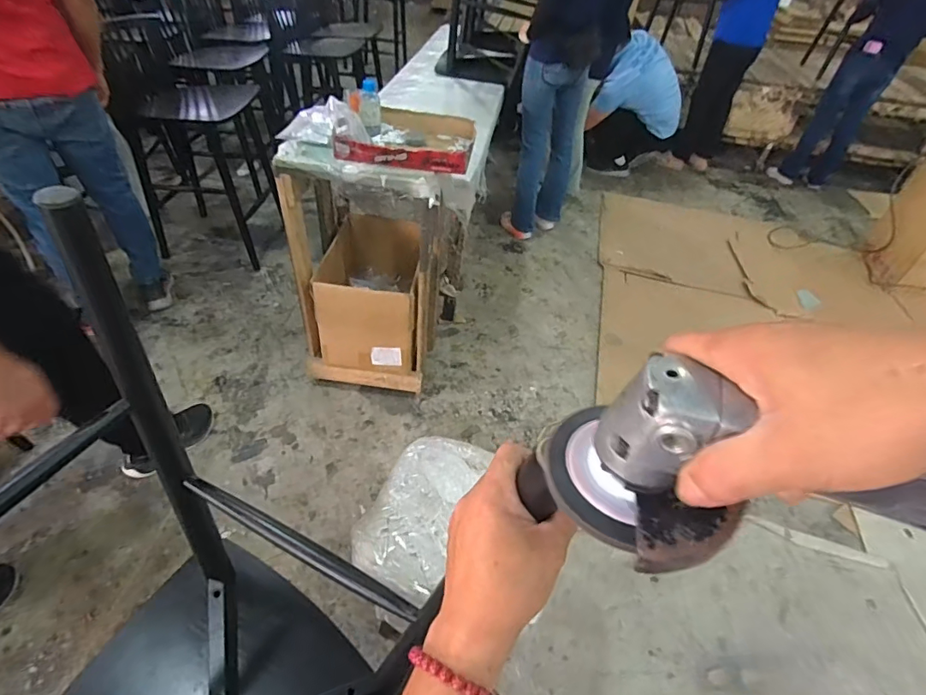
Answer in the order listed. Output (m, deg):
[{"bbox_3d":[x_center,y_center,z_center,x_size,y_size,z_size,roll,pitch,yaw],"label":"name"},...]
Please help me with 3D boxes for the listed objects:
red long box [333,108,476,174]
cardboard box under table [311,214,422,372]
[{"bbox_3d":[-0.141,-0.550,1.295,0.339,0.058,0.267,9,44,2],"label":"red long box"},{"bbox_3d":[-0.330,-0.208,1.759,0.326,0.314,0.493,2,44,-5],"label":"cardboard box under table"}]

